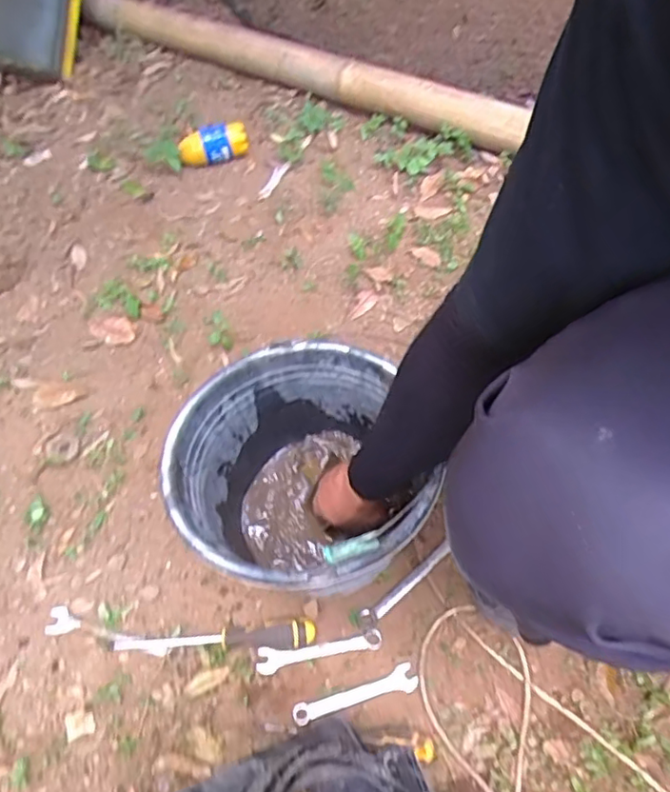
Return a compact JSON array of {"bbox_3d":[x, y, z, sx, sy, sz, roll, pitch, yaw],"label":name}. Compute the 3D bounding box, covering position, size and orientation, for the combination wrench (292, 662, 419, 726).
[{"bbox_3d":[0.023,0.338,0.666,0.142,0.005,0.028,-17,59,-5],"label":"combination wrench"}]

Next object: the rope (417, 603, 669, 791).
[{"bbox_3d":[0.241,0.405,0.579,0.165,0.024,0.434,-26,60,-10],"label":"rope"}]

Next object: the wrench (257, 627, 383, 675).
[{"bbox_3d":[-0.018,0.299,0.697,0.146,0.006,0.027,-12,59,-2],"label":"wrench"}]

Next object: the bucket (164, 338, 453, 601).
[{"bbox_3d":[-0.041,0.107,0.661,0.242,0.208,0.261,-2,54,2],"label":"bucket"}]

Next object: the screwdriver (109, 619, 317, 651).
[{"bbox_3d":[-0.142,0.284,0.683,0.238,0.027,0.026,-6,59,2],"label":"screwdriver"}]

